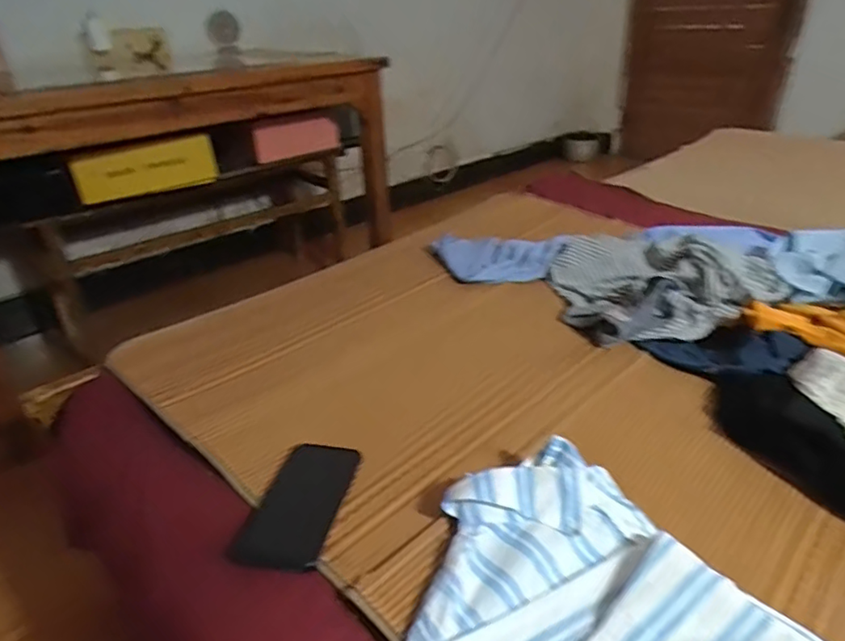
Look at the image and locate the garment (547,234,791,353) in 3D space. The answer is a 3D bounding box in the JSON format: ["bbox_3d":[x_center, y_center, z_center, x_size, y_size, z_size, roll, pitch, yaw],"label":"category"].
[{"bbox_3d":[0.377,-0.066,0.910,0.302,0.095,0.243,-4,30,-3],"label":"garment"}]

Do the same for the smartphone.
[{"bbox_3d":[-0.123,0.183,0.585,0.084,0.011,0.158,4,31,12],"label":"smartphone"}]

